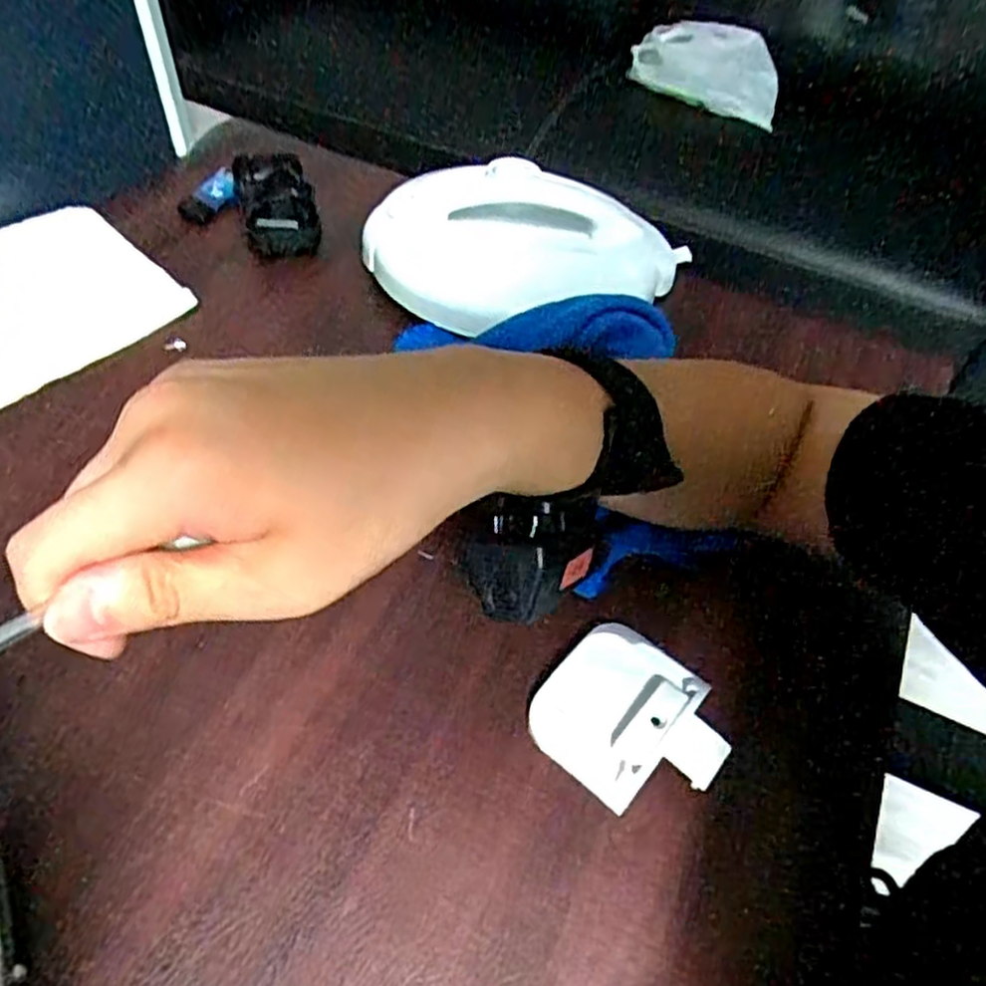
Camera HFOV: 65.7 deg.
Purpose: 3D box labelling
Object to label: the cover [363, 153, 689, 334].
[{"bbox_3d":[0.016,-0.198,0.632,0.264,0.128,0.072,8,48,29],"label":"cover"}]

